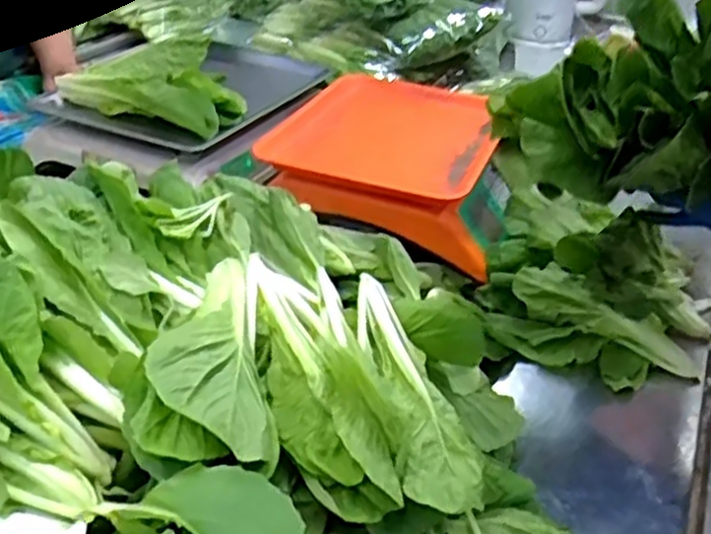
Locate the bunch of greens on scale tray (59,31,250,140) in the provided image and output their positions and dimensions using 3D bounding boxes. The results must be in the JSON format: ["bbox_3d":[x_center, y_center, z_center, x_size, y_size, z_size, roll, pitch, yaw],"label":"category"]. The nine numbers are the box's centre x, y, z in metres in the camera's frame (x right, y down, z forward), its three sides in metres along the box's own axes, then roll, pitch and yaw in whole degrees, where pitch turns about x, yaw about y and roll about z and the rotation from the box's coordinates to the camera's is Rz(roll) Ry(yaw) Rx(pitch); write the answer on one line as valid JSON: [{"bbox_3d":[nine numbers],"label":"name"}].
[{"bbox_3d":[-0.219,-0.216,0.853,0.194,0.068,0.111,19,36,19],"label":"bunch of greens on scale tray"}]

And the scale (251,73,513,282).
[{"bbox_3d":[0.045,-0.115,0.845,0.259,0.081,0.216,15,35,13],"label":"scale"}]

